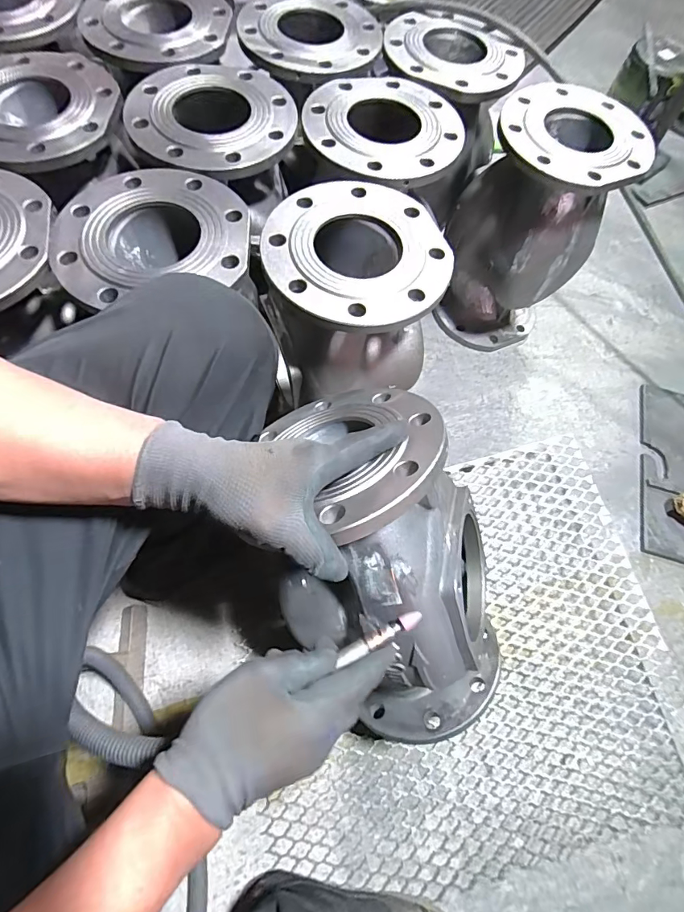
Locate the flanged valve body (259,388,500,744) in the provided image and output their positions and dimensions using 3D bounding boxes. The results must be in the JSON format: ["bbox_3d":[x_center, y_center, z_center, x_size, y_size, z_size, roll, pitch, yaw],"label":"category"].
[{"bbox_3d":[0.057,0.138,0.489,0.210,0.376,0.204,-19,28,-10],"label":"flanged valve body"}]

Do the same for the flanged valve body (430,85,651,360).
[{"bbox_3d":[0.306,-0.372,0.776,0.207,0.368,0.200,1,69,-3],"label":"flanged valve body"}]

